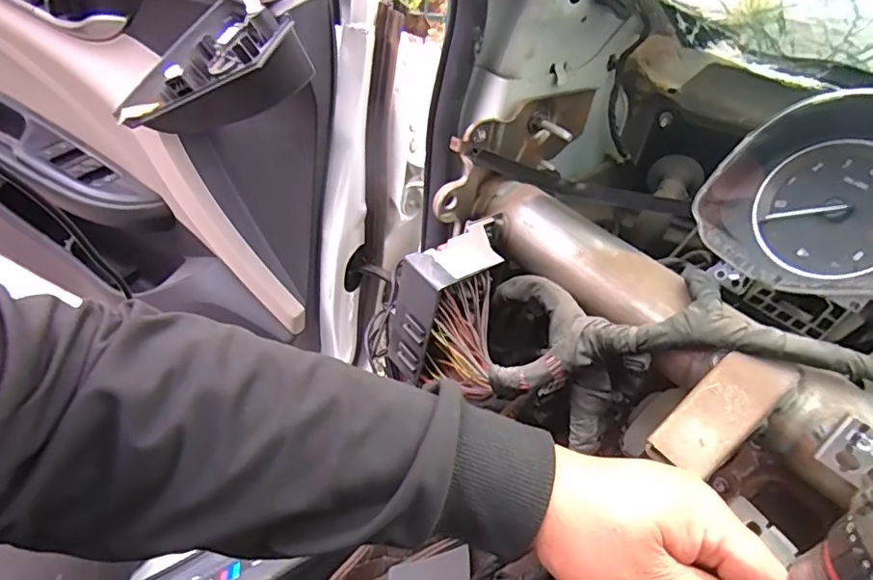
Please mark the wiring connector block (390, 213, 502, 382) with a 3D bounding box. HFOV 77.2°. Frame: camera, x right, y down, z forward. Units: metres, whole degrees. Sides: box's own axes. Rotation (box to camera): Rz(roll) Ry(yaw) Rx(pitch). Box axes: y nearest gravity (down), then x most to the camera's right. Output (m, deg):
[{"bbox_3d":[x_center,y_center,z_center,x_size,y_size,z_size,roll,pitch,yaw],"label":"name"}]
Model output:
[{"bbox_3d":[0.013,0.008,0.475,0.110,0.105,0.052,-24,49,-32],"label":"wiring connector block"}]

